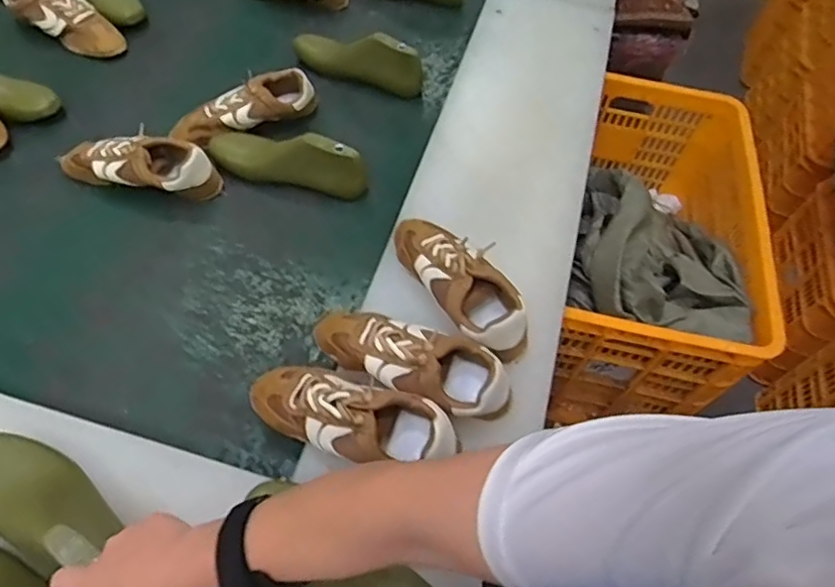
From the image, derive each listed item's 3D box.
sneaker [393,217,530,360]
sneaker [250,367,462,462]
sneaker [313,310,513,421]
[{"bbox_3d":[0.051,-0.018,0.701,0.084,0.072,0.222,-24,63,-19],"label":"sneaker"},{"bbox_3d":[-0.073,0.124,0.604,0.215,0.076,0.087,23,58,8],"label":"sneaker"},{"bbox_3d":[-0.004,0.078,0.646,0.227,0.080,0.090,18,58,5],"label":"sneaker"}]

